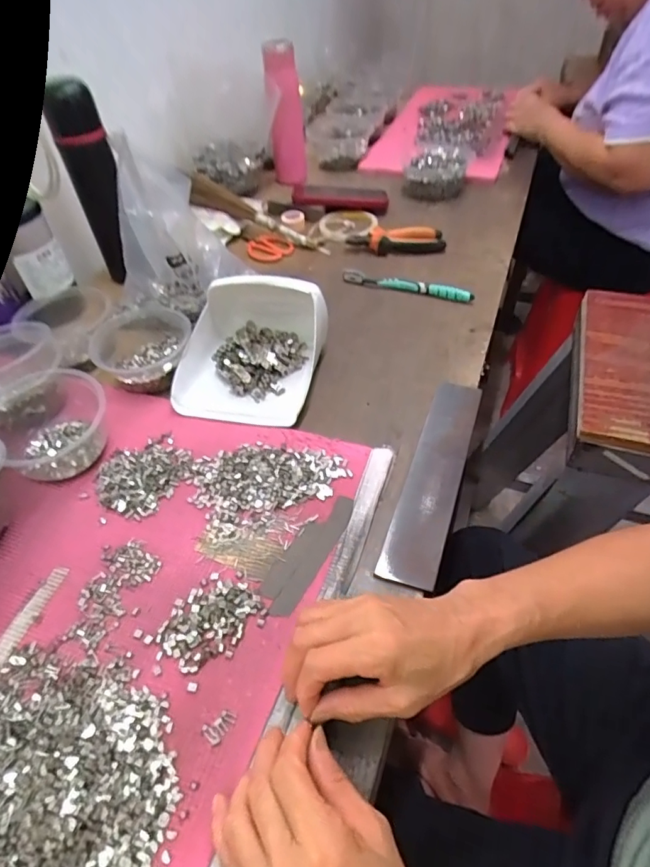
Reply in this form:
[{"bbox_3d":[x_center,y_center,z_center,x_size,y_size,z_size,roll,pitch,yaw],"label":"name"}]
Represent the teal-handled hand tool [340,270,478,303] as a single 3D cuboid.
[{"bbox_3d":[0.115,-0.211,0.697,0.185,0.019,0.017,14,50,17],"label":"teal-handled hand tool"}]

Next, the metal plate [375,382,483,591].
[{"bbox_3d":[0.109,0.036,0.482,0.050,0.008,0.244,14,50,17],"label":"metal plate"}]

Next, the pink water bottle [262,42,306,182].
[{"bbox_3d":[-0.070,-0.585,0.904,0.064,0.204,0.058,-1,49,0],"label":"pink water bottle"}]

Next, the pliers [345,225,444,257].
[{"bbox_3d":[0.111,-0.308,0.782,0.153,0.031,0.048,5,48,10],"label":"pliers"}]

